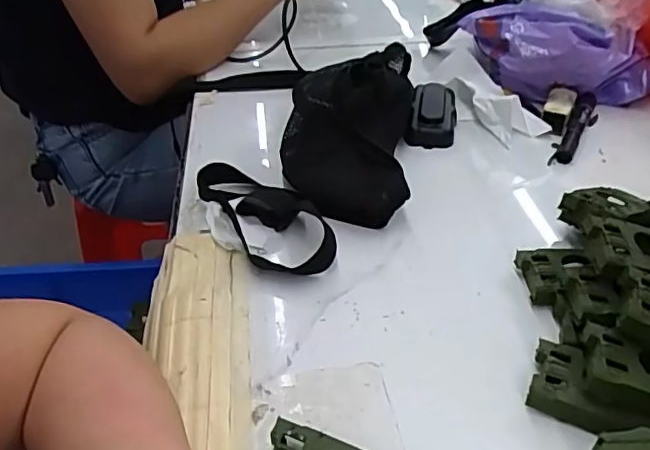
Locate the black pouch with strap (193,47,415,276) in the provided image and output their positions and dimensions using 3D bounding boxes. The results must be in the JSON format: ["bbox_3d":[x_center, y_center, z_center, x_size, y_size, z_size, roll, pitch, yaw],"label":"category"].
[{"bbox_3d":[-0.017,-0.081,0.531,0.209,0.085,0.287,1,38,2],"label":"black pouch with strap"}]

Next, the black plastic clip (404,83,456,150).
[{"bbox_3d":[0.118,-0.120,0.625,0.049,0.033,0.094,8,39,11],"label":"black plastic clip"}]

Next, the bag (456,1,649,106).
[{"bbox_3d":[0.259,-0.193,0.658,0.225,0.097,0.096,14,41,18],"label":"bag"}]

